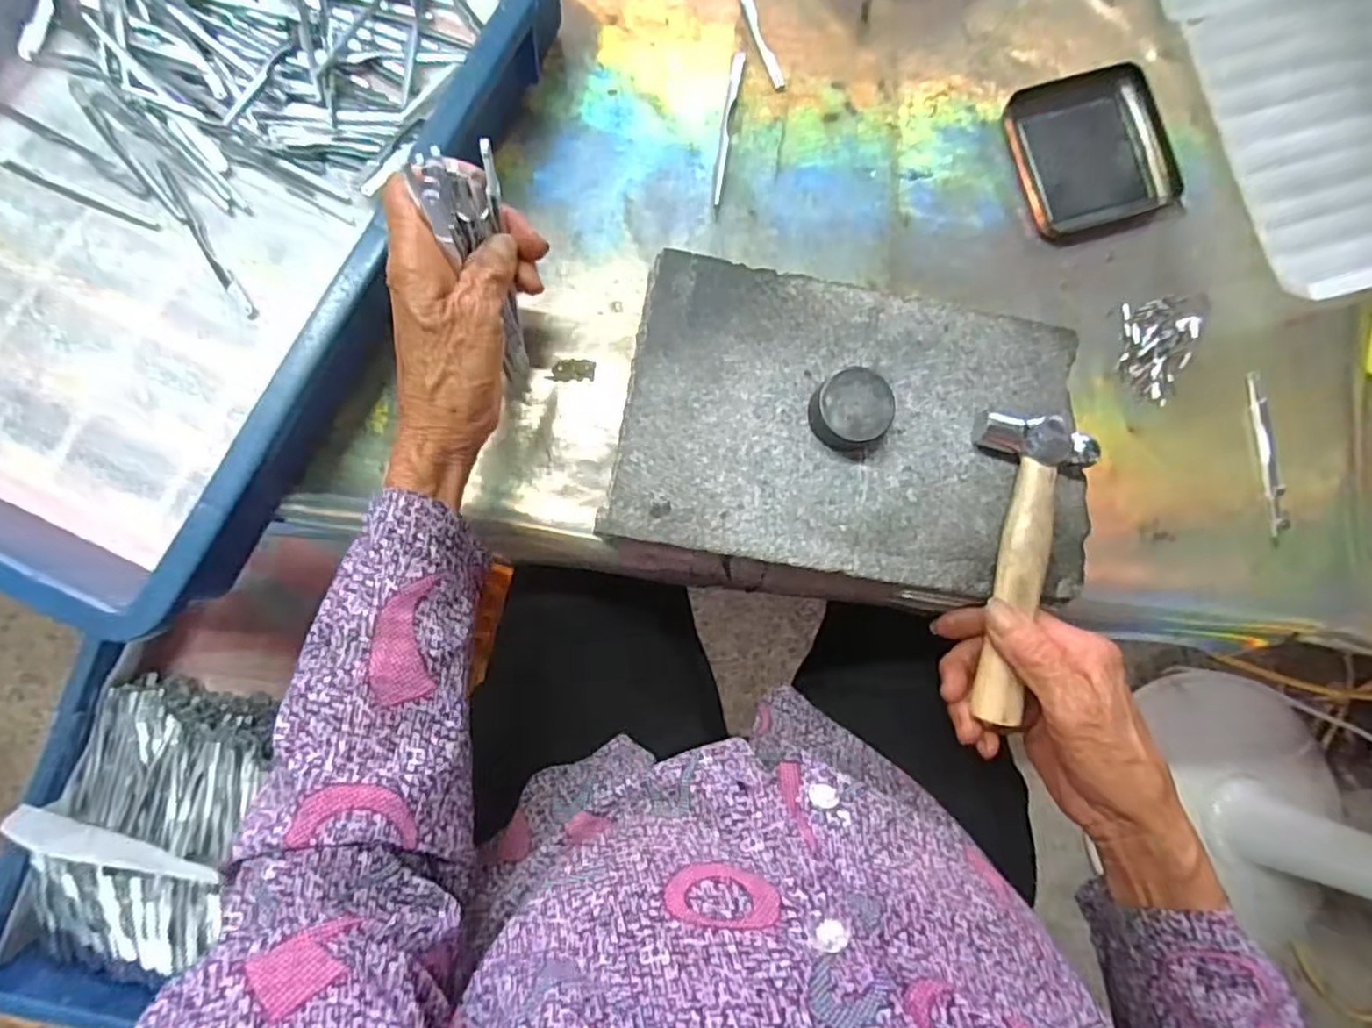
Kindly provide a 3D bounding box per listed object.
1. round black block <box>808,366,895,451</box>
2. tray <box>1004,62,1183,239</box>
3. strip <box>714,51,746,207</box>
[{"bbox_3d":[0.082,-0.053,0.341,0.037,0.023,0.037,1,83,-5],"label":"round black block"},{"bbox_3d":[0.262,-0.235,0.439,0.102,0.011,0.098,-15,84,-7],"label":"tray"},{"bbox_3d":[0.025,-0.240,0.419,0.008,0.004,0.103,10,83,-3],"label":"strip"}]

